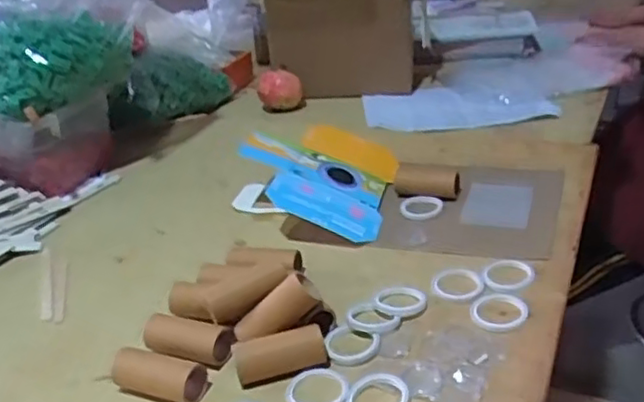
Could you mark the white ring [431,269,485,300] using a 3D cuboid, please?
[{"bbox_3d":[0.126,0.076,0.605,0.048,0.007,0.047,-6,27,3],"label":"white ring"}]

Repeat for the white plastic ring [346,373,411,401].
[{"bbox_3d":[0.042,0.146,0.486,0.047,0.008,0.047,-6,27,3],"label":"white plastic ring"}]

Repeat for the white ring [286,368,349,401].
[{"bbox_3d":[-0.003,0.146,0.505,0.048,0.011,0.049,-6,27,3],"label":"white ring"}]

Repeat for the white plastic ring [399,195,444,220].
[{"bbox_3d":[0.112,0.006,0.739,0.046,0.005,0.045,-6,27,3],"label":"white plastic ring"}]

